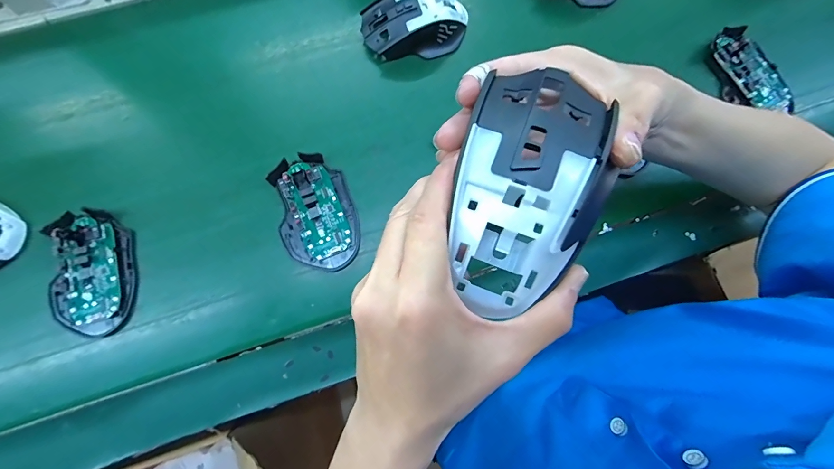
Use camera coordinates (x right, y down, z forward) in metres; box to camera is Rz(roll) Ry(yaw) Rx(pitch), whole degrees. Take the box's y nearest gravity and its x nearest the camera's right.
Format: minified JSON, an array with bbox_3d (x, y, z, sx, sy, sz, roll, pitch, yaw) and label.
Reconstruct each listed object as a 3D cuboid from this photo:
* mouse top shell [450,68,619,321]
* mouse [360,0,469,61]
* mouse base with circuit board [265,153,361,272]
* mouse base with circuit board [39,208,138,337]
[{"bbox_3d":[0.047,-0.021,0.156,0.058,0.032,0.110,16,78,2],"label":"mouse top shell"},{"bbox_3d":[-0.001,-0.228,0.376,0.116,0.038,0.067,-13,79,-4],"label":"mouse"},{"bbox_3d":[-0.099,-0.021,0.342,0.073,0.016,0.115,-21,80,-5],"label":"mouse base with circuit board"},{"bbox_3d":[-0.301,0.033,0.324,0.070,0.019,0.114,-4,79,-2],"label":"mouse base with circuit board"}]

